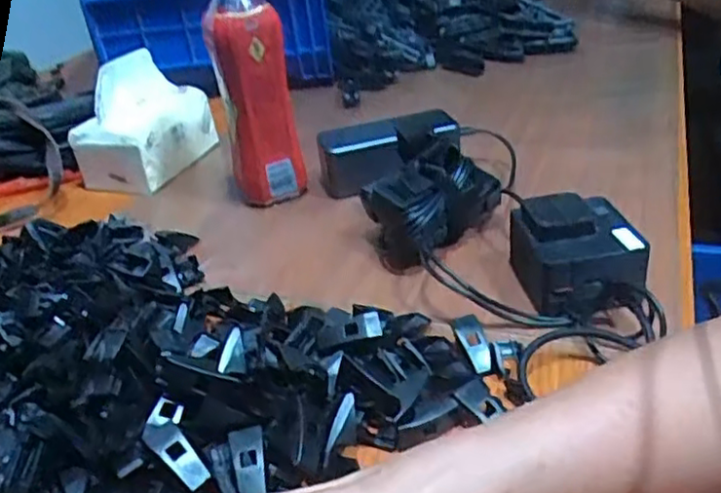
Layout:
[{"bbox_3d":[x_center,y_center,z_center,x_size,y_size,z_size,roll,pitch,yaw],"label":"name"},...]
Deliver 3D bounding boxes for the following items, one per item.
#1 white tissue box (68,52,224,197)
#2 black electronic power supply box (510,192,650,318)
[{"bbox_3d":[-0.233,-0.137,0.717,0.092,0.101,0.132,4,35,19],"label":"white tissue box"},{"bbox_3d":[0.147,0.007,0.455,0.074,0.060,0.084,-8,33,1],"label":"black electronic power supply box"}]

